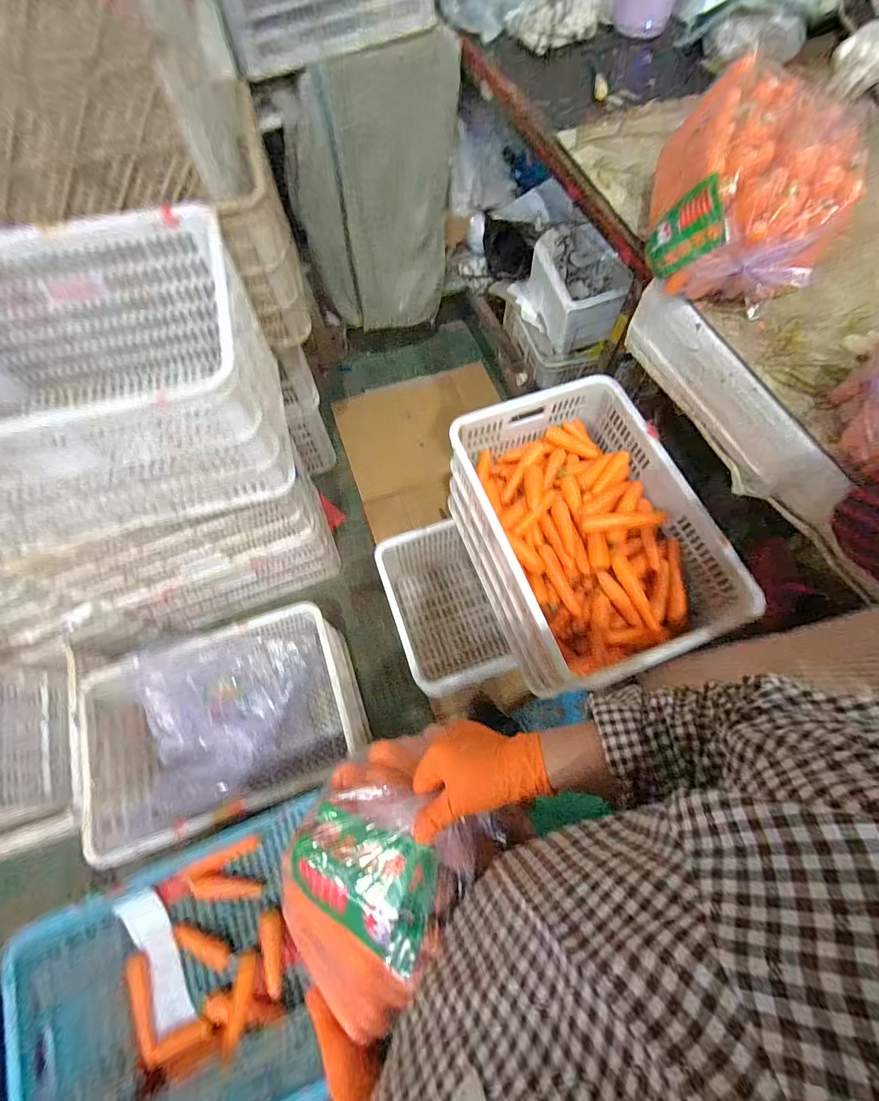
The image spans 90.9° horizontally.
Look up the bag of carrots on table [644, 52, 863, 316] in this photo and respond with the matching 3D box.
[{"bbox_3d":[0.503,-0.587,0.728,0.234,0.213,0.286,9,68,4],"label":"bag of carrots on table"}]

